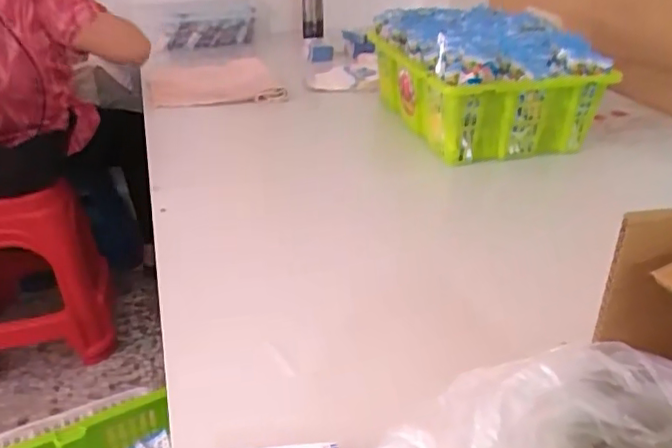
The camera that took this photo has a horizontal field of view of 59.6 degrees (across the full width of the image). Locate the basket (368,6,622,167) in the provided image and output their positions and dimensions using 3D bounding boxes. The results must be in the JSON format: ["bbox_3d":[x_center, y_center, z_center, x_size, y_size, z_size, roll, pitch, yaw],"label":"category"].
[{"bbox_3d":[0.297,-0.297,1.157,0.321,0.185,0.339,-6,31,-11],"label":"basket"}]

